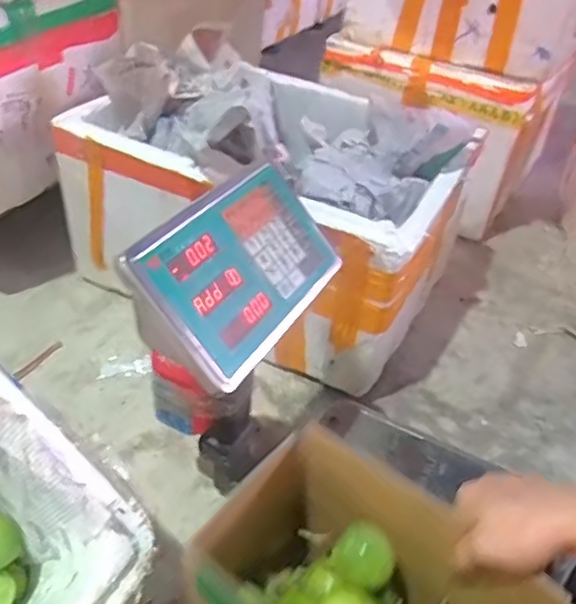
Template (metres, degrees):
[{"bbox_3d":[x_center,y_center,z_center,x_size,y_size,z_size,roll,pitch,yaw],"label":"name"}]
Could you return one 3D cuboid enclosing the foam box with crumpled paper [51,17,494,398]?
[{"bbox_3d":[-0.020,-0.191,1.059,0.572,0.359,0.429,23,40,20],"label":"foam box with crumpled paper"}]

